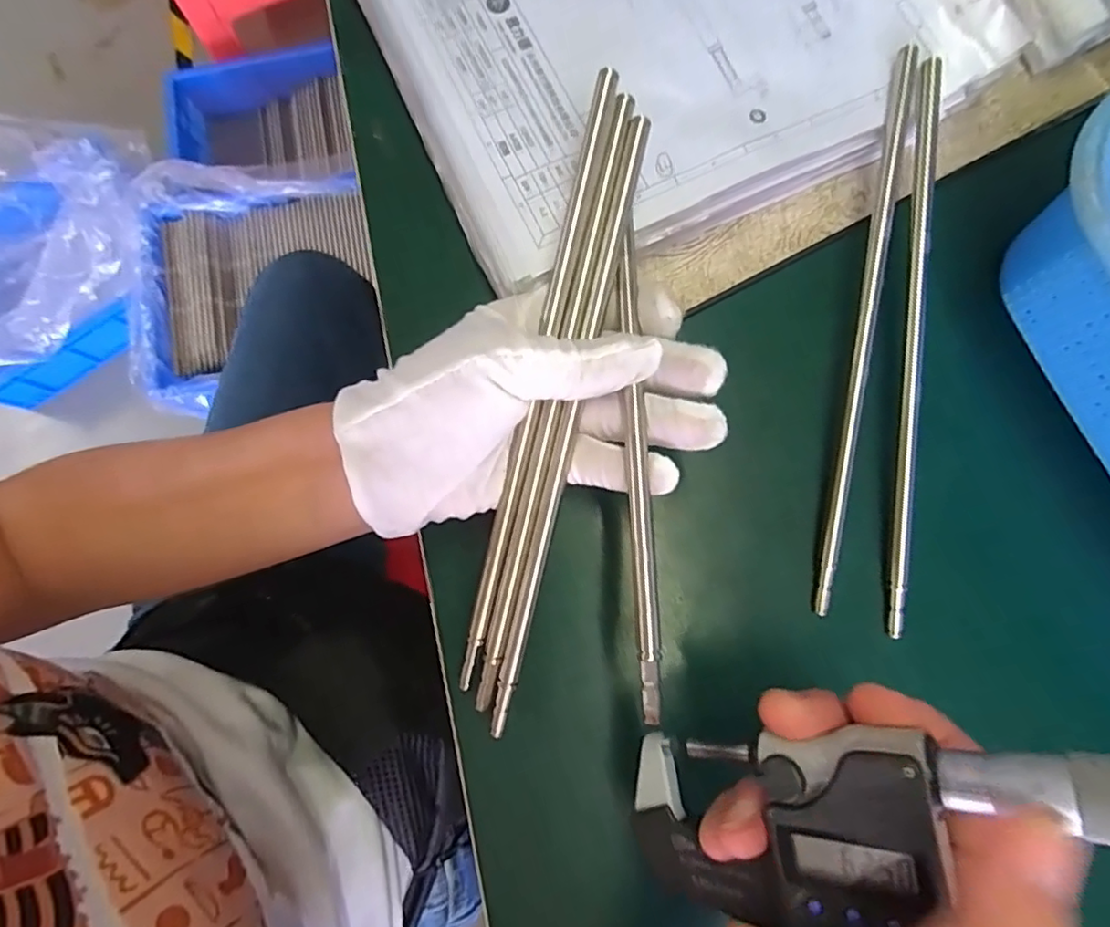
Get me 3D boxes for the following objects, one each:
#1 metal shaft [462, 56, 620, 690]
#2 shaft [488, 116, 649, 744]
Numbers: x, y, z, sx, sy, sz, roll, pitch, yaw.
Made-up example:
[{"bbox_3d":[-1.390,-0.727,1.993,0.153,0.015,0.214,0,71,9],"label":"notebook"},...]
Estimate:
[{"bbox_3d":[-0.007,-0.029,0.227,0.007,0.004,0.236,13,93,2],"label":"metal shaft"},{"bbox_3d":[0.005,-0.013,0.226,0.007,0.009,0.237,14,91,2],"label":"shaft"}]

